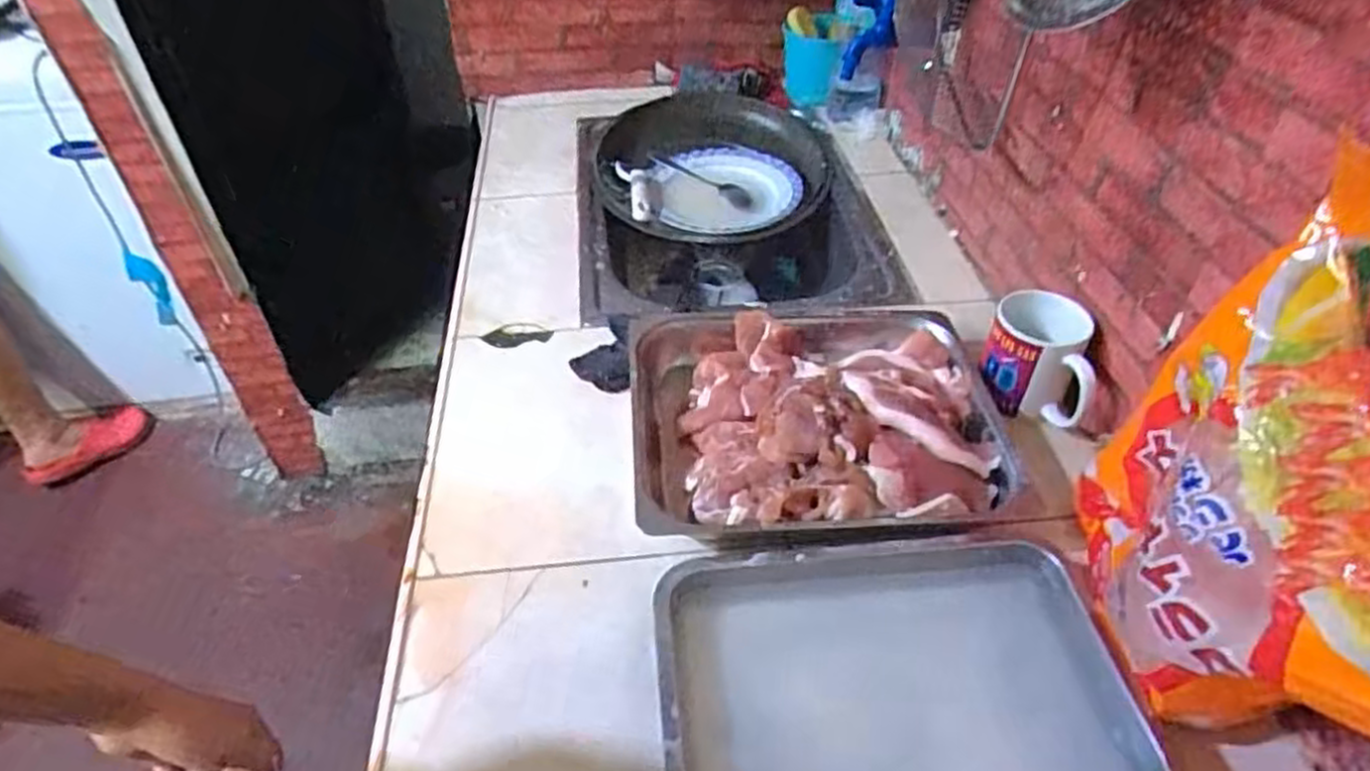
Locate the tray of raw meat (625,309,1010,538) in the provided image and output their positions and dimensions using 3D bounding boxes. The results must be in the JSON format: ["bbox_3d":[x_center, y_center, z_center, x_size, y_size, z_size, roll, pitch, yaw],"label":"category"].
[{"bbox_3d":[0.115,0.019,0.681,0.315,0.081,0.264,-2,43,-1],"label":"tray of raw meat"}]

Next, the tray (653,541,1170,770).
[{"bbox_3d":[0.135,0.204,0.517,0.296,0.038,0.202,-4,43,-3],"label":"tray"}]

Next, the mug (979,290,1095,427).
[{"bbox_3d":[0.329,-0.027,0.715,0.095,0.094,0.072,15,46,17],"label":"mug"}]

